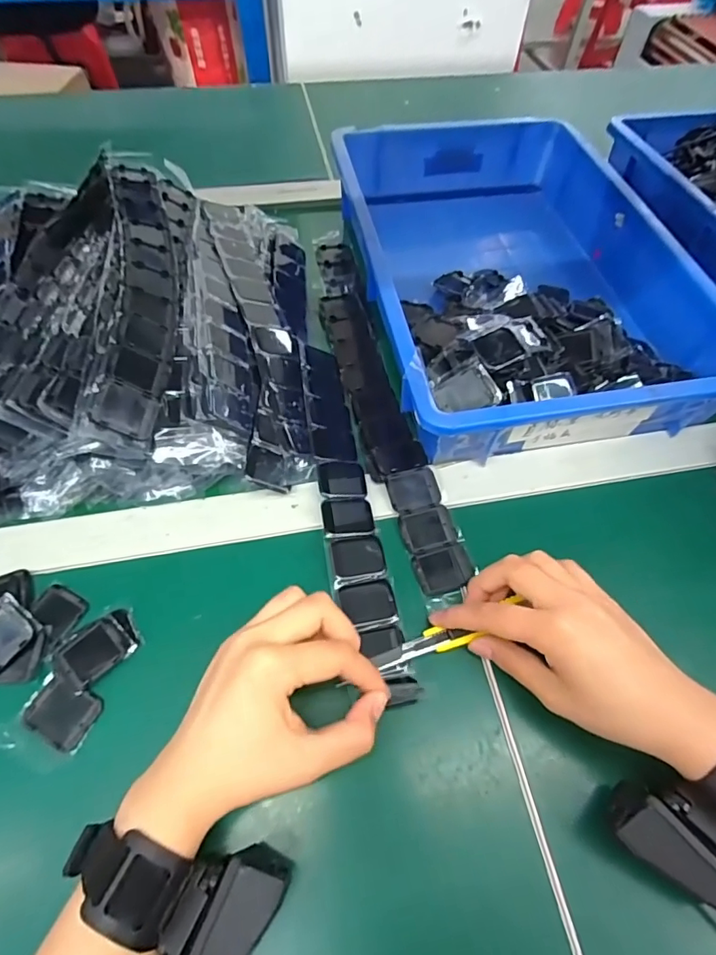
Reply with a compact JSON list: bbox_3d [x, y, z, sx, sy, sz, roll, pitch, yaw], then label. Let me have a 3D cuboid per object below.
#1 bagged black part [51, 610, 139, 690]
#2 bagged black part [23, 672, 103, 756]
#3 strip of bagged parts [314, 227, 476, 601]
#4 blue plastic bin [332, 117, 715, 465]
[{"bbox_3d":[-0.167,0.110,0.321,0.033,0.006,0.049,41,65,20],"label":"bagged black part"},{"bbox_3d":[-0.182,0.144,0.303,0.042,0.007,0.032,20,59,9],"label":"bagged black part"},{"bbox_3d":[0.011,-0.096,0.463,0.051,0.022,0.424,-10,59,-9],"label":"strip of bagged parts"},{"bbox_3d":[0.148,-0.209,0.509,0.285,0.103,0.435,-7,59,-7],"label":"blue plastic bin"}]

